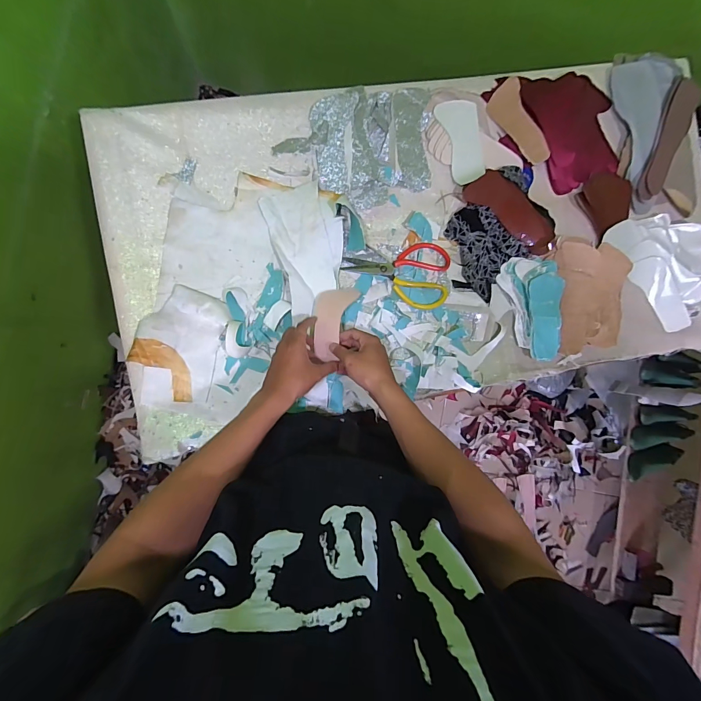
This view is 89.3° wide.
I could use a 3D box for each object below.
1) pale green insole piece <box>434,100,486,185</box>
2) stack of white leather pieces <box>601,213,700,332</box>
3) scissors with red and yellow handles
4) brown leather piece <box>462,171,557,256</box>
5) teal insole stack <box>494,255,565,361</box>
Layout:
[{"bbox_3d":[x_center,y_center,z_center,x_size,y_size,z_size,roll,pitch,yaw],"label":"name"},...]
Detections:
[{"bbox_3d":[0.210,-0.396,0.674,0.071,0.008,0.151,-9,95,12],"label":"pale green insole piece"},{"bbox_3d":[0.644,-0.174,0.714,0.159,0.039,0.246,-37,93,-7],"label":"stack of white leather pieces"},{"bbox_3d":[0.087,-0.146,0.664,0.200,0.021,0.118,6,88,-7],"label":"scissors with red and yellow handles"},{"bbox_3d":[0.310,-0.265,0.677,0.191,0.033,0.067,37,84,-5],"label":"brown leather piece"},{"bbox_3d":[0.365,-0.083,0.691,0.111,0.031,0.200,-12,90,-8],"label":"teal insole stack"}]

